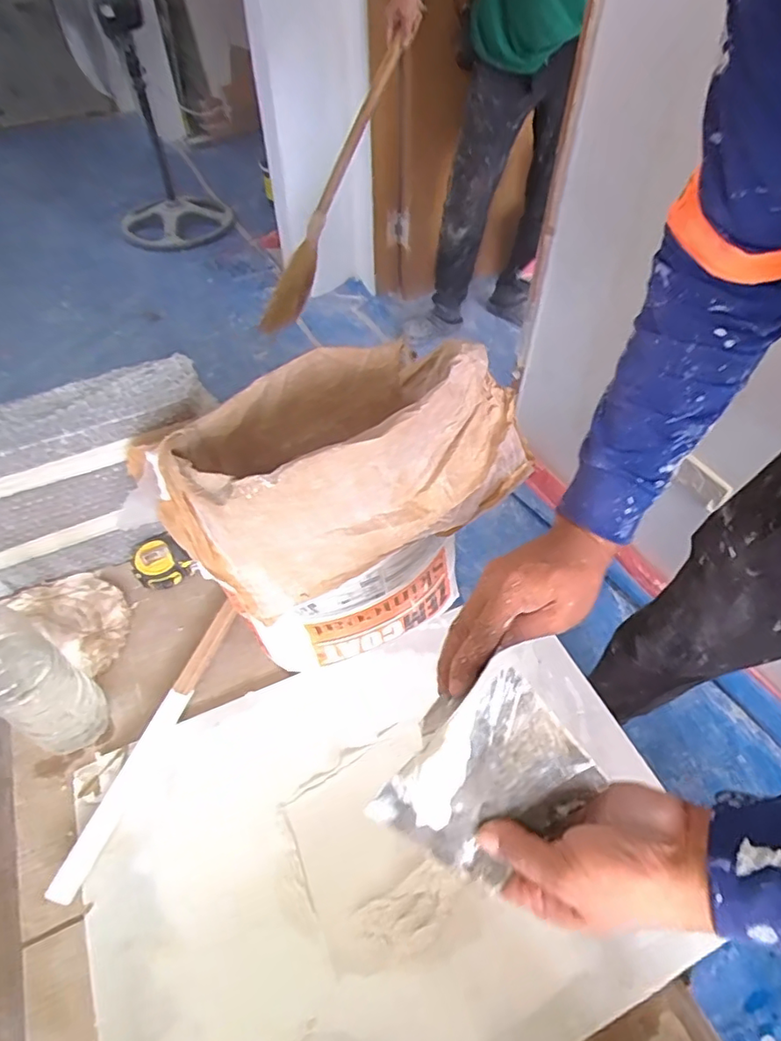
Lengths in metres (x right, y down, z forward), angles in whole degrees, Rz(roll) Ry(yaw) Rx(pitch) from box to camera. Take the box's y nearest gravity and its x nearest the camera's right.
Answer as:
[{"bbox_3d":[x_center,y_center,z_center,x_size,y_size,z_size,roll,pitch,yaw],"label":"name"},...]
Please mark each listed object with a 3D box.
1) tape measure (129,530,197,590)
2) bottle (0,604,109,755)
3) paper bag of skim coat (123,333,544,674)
[{"bbox_3d":[-0.308,0.054,0.746,0.068,0.029,0.073,-31,58,-23],"label":"tape measure"},{"bbox_3d":[-0.342,0.155,0.532,0.058,0.243,0.072,24,55,17],"label":"bottle"},{"bbox_3d":[-0.058,-0.014,0.586,0.285,0.323,0.227,-26,56,-20],"label":"paper bag of skim coat"}]

